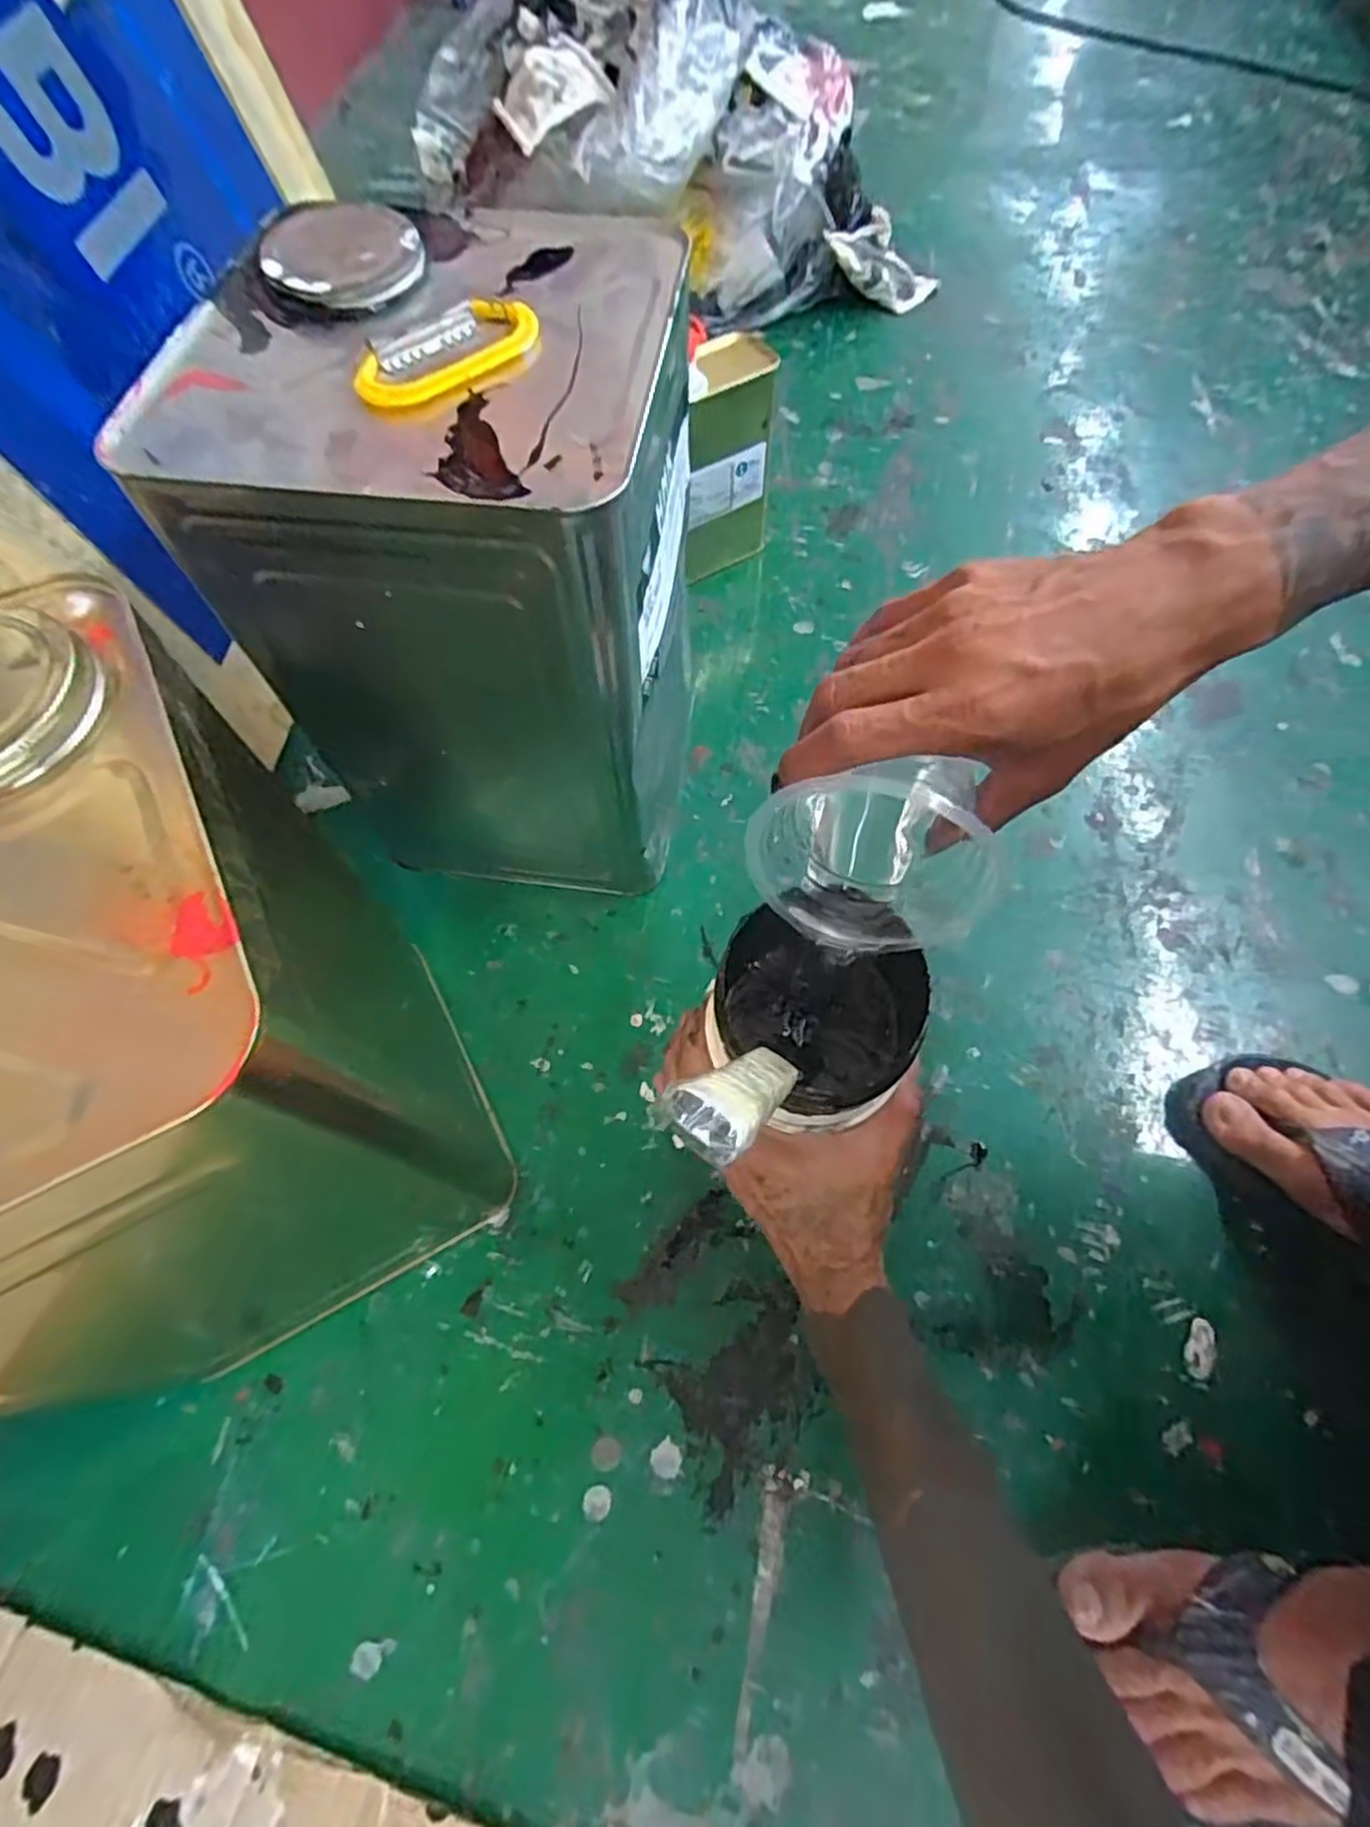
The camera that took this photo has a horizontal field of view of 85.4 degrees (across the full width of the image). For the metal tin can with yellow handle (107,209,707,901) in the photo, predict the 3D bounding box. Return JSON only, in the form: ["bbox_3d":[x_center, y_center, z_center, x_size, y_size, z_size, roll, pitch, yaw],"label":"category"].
[{"bbox_3d":[-0.129,-0.208,0.511,0.249,0.355,0.249,0,66,0],"label":"metal tin can with yellow handle"}]

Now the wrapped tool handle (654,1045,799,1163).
[{"bbox_3d":[0.020,0.065,0.272,0.027,0.113,0.015,37,100,16],"label":"wrapped tool handle"}]

